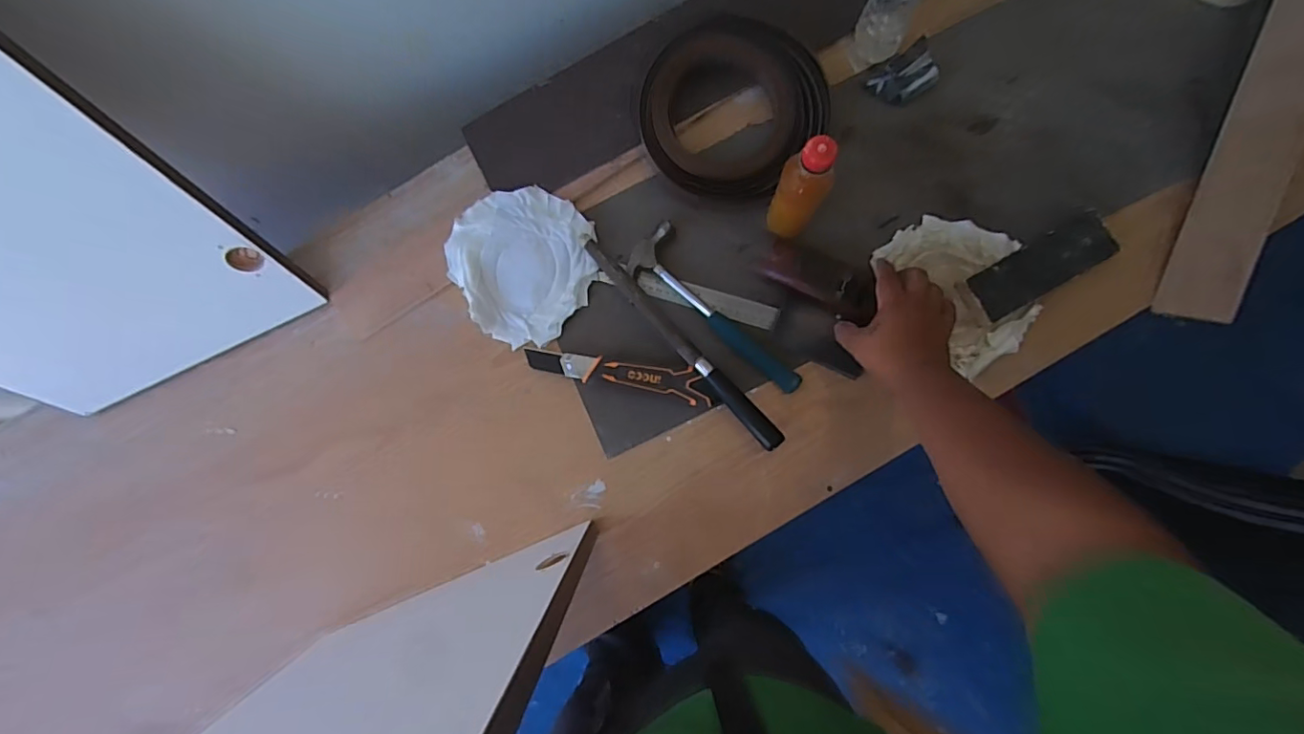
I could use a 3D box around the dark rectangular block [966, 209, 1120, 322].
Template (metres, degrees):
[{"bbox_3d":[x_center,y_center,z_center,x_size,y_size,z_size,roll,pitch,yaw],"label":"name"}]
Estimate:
[{"bbox_3d":[0.437,-0.114,0.610,0.169,0.027,0.055,-30,81,1],"label":"dark rectangular block"}]

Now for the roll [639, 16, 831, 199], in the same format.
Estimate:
[{"bbox_3d":[0.091,-0.301,0.641,0.197,0.048,0.194,-1,83,5],"label":"roll"}]

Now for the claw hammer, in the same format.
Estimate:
[{"bbox_3d":[0.069,-0.056,0.643,0.072,0.023,0.246,-39,81,0],"label":"claw hammer"}]

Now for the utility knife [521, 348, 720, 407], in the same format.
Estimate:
[{"bbox_3d":[-0.033,0.008,0.642,0.226,0.024,0.036,11,84,6],"label":"utility knife"}]

